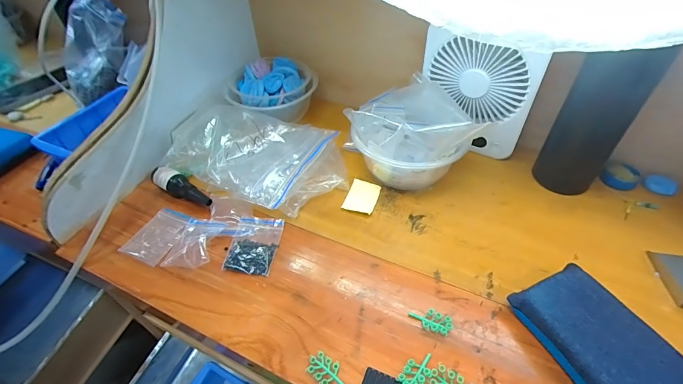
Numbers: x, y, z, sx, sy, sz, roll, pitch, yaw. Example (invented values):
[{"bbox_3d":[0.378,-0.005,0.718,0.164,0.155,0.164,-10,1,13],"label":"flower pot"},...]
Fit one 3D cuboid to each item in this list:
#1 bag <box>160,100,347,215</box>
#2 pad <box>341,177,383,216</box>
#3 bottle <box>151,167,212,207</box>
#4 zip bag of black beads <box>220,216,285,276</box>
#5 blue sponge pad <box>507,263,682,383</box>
[{"bbox_3d":[-0.093,-0.048,0.429,0.199,0.057,0.146,19,49,20],"label":"bag"},{"bbox_3d":[0.025,0.005,0.416,0.036,0.004,0.051,14,48,16],"label":"pad"},{"bbox_3d":[-0.186,-0.005,0.412,0.083,0.021,0.025,28,51,7],"label":"bottle"},{"bbox_3d":[-0.092,0.055,0.366,0.048,0.007,0.067,4,46,6],"label":"zip bag of black beads"},{"bbox_3d":[0.199,0.119,0.274,0.079,0.031,0.111,-19,48,-16],"label":"blue sponge pad"}]

